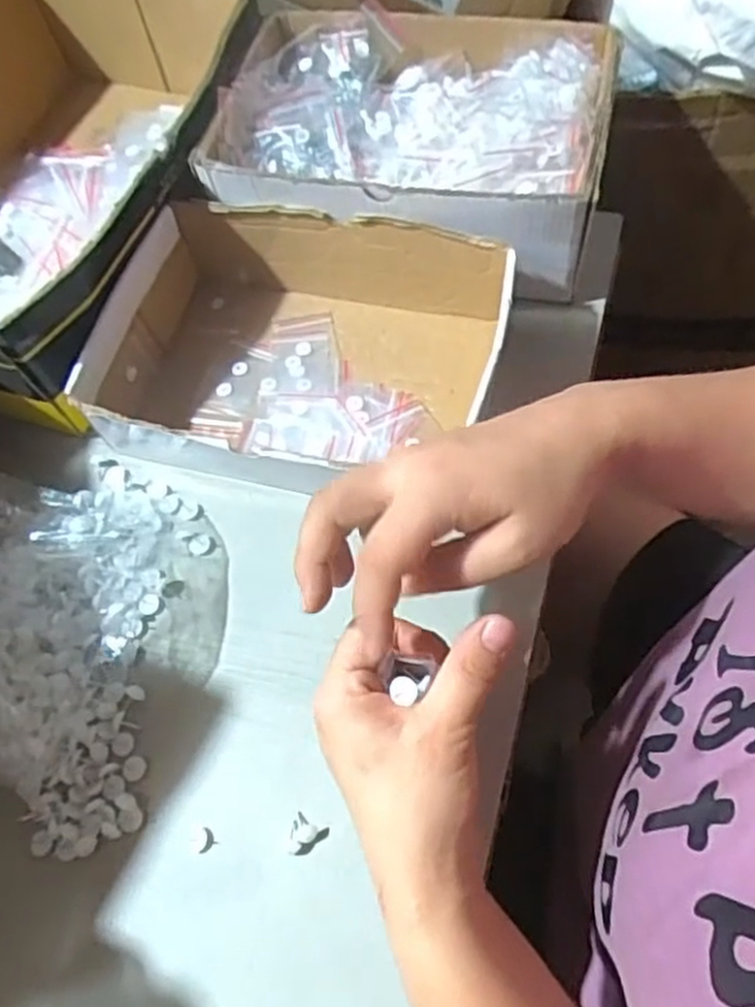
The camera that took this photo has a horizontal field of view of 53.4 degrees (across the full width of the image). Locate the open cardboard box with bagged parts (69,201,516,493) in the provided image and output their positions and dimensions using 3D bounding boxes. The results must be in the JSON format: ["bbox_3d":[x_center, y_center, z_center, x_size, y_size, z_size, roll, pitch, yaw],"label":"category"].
[{"bbox_3d":[-0.048,-0.098,0.478,0.246,0.068,0.169,7,64,9],"label":"open cardboard box with bagged parts"}]

